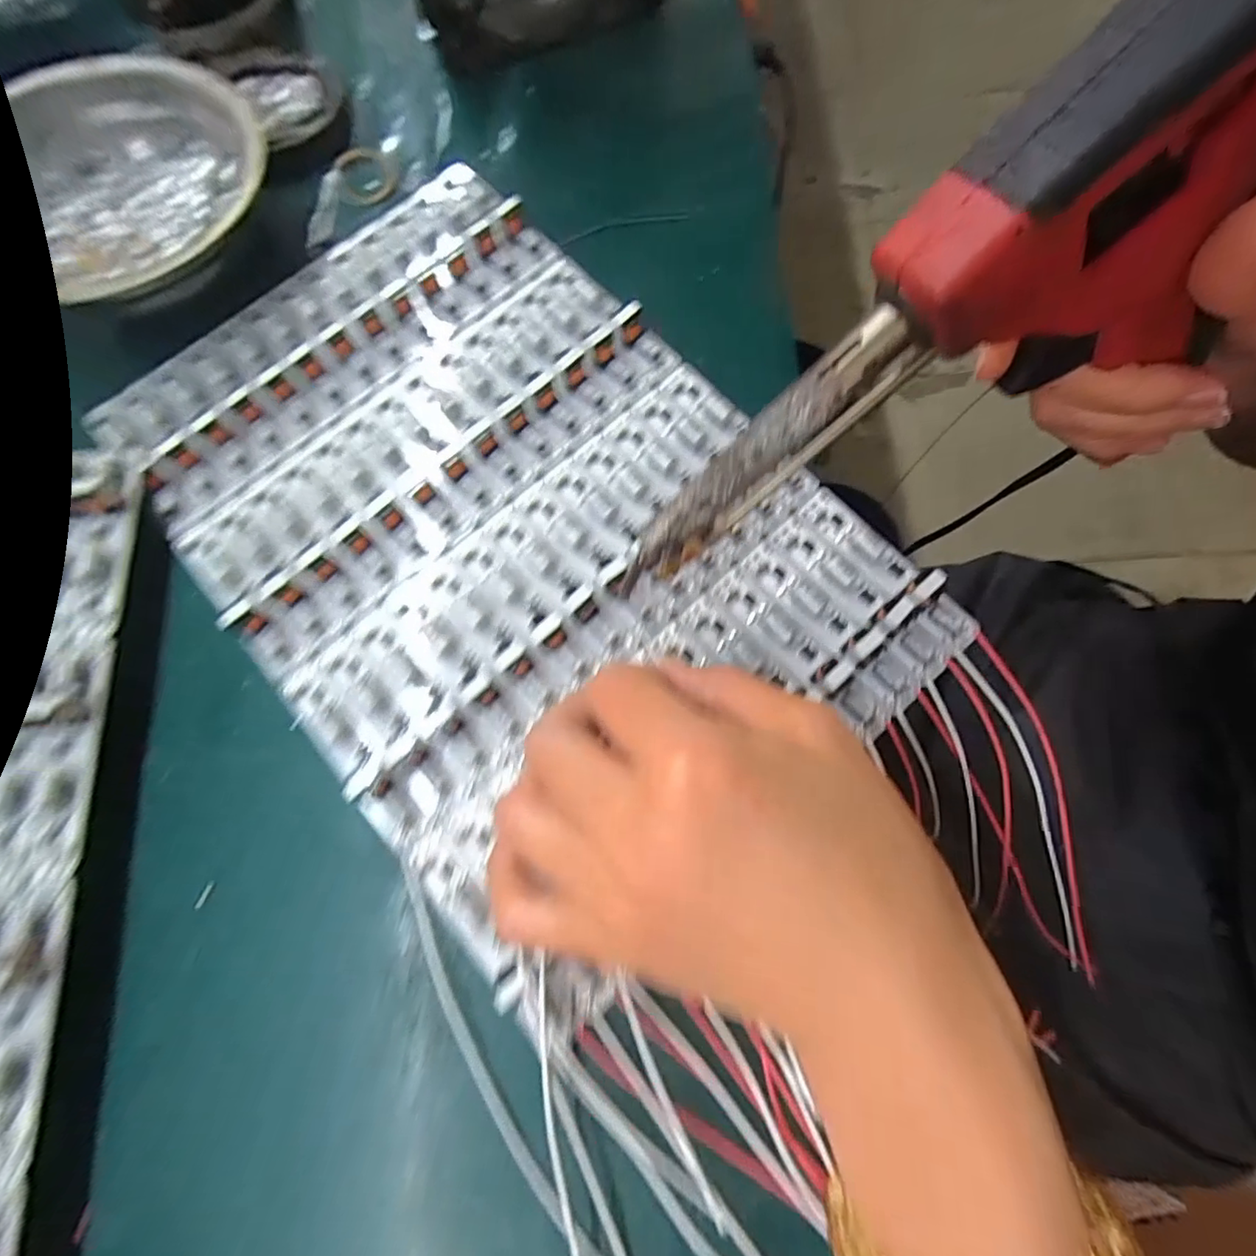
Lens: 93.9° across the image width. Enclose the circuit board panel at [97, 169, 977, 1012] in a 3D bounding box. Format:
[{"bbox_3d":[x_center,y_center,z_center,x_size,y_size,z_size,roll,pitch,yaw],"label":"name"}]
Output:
[{"bbox_3d":[-0.054,-0.048,0.219,0.195,0.018,0.294,-40,77,-11],"label":"circuit board panel"}]

